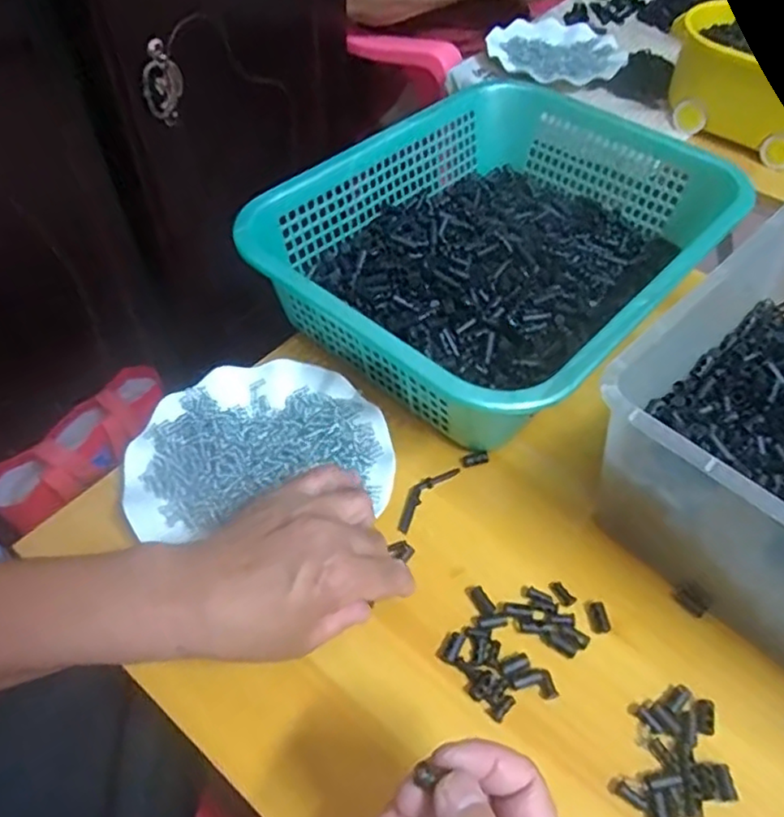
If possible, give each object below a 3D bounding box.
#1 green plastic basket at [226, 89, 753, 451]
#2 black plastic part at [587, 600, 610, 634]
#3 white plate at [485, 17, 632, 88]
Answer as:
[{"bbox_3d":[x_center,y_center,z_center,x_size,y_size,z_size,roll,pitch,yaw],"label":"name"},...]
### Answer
[{"bbox_3d":[0.100,-0.146,0.580,0.297,0.099,0.390,36,58,23],"label":"green plastic basket"},{"bbox_3d":[0.133,0.135,0.418,0.011,0.006,0.019,-6,52,-8],"label":"black plastic part"},{"bbox_3d":[0.222,-0.496,0.906,0.181,0.021,0.174,1,51,-2],"label":"white plate"}]

